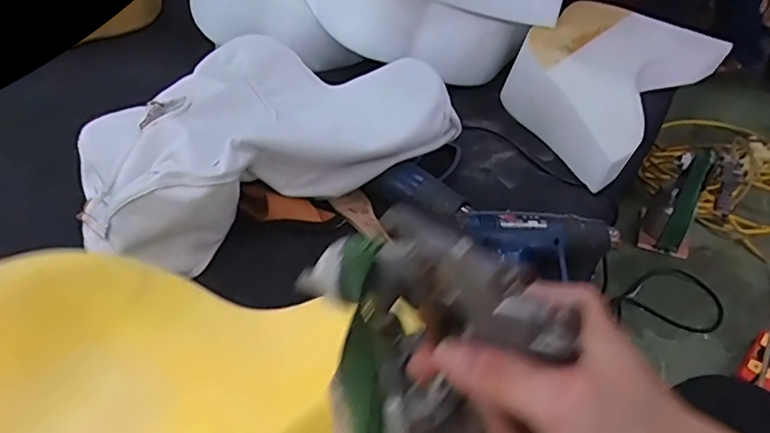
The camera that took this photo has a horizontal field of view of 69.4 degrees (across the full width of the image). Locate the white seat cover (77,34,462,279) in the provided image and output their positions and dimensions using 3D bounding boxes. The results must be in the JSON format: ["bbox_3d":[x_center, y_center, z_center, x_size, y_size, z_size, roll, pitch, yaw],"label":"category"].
[{"bbox_3d":[-0.242,-0.161,0.968,0.591,0.138,0.466,-24,45,-27],"label":"white seat cover"}]

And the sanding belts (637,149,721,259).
[{"bbox_3d":[0.714,-0.035,1.343,0.122,0.267,0.087,29,22,30],"label":"sanding belts"}]

